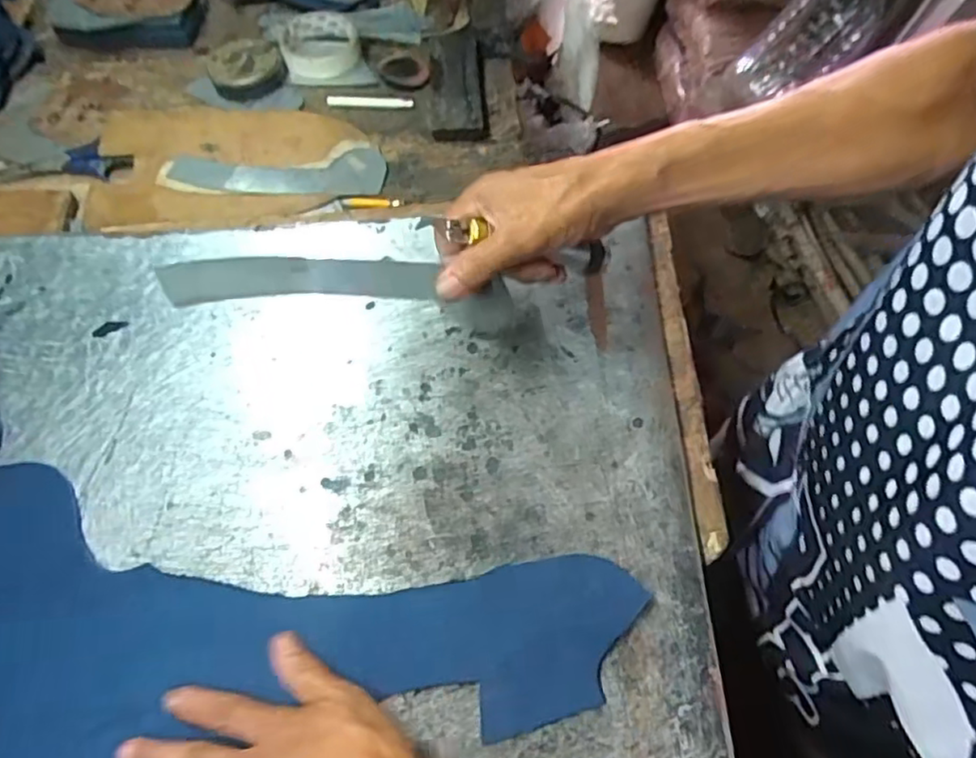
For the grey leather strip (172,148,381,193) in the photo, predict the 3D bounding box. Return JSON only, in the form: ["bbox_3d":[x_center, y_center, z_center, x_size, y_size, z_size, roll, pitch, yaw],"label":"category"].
[{"bbox_3d":[-0.203,-0.198,0.627,0.203,0.008,0.049,-3,69,-1],"label":"grey leather strip"}]

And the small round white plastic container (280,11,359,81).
[{"bbox_3d":[-0.183,-0.362,0.710,0.079,0.037,0.083,-1,61,2],"label":"small round white plastic container"}]

